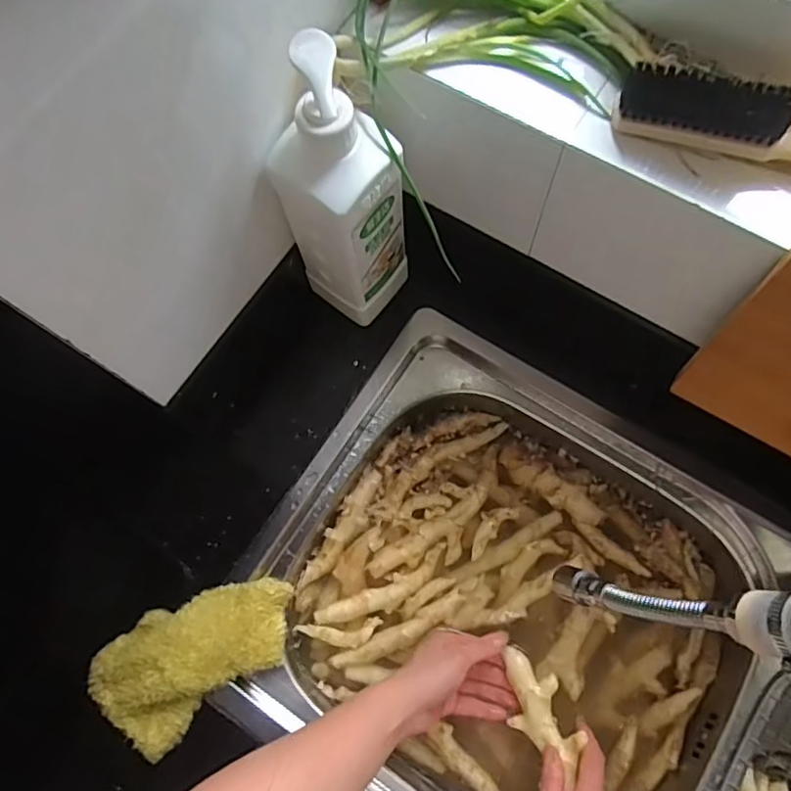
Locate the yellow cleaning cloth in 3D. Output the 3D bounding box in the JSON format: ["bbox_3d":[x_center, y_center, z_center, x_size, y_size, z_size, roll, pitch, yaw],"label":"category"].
[{"bbox_3d":[-0.168,0.218,0.500,0.164,0.039,0.095,-37,75,-8],"label":"yellow cleaning cloth"}]

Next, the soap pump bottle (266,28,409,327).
[{"bbox_3d":[-0.043,-0.159,0.469,0.075,0.275,0.076,38,78,12],"label":"soap pump bottle"}]

